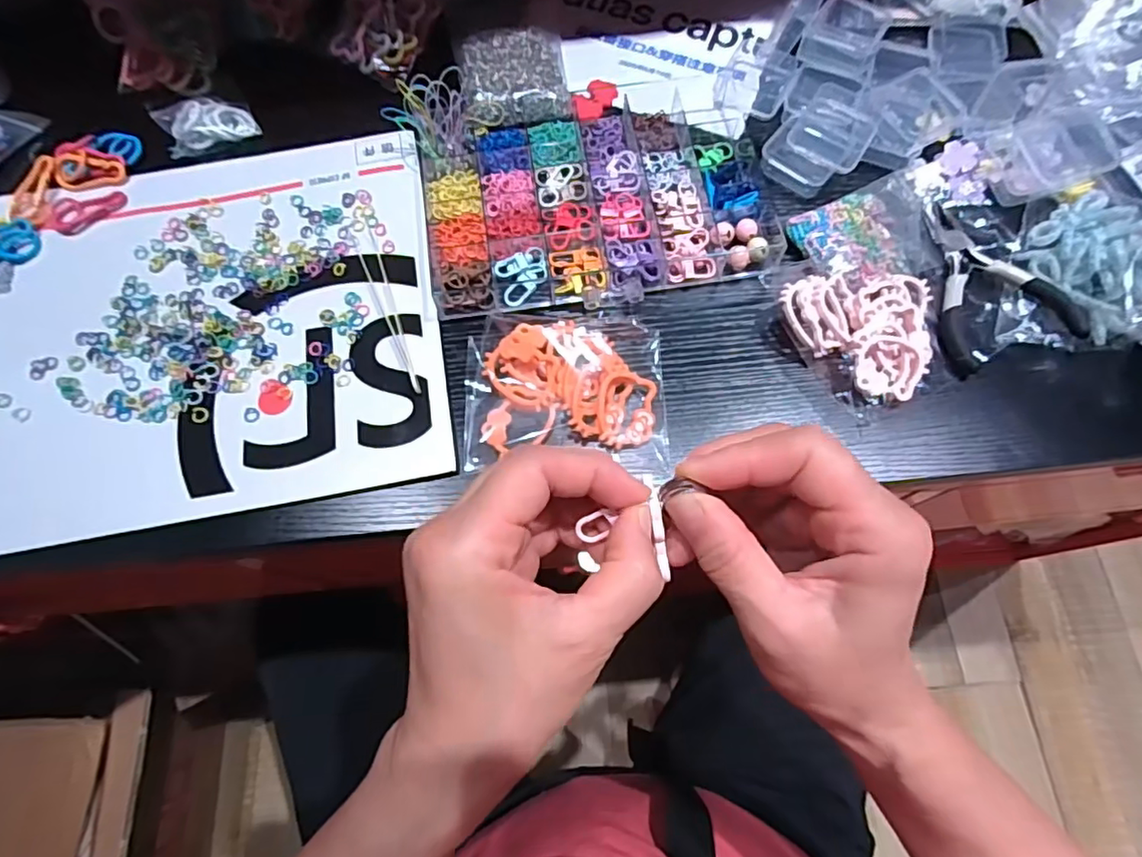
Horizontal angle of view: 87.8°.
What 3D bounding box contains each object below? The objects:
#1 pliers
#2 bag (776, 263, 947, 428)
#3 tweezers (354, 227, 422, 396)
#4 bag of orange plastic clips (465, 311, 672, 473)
[{"bbox_3d":[0.241,-0.090,0.350,0.070,0.018,0.108,-15,72,-4],"label":"pliers"},{"bbox_3d":[0.169,-0.063,0.338,0.082,0.024,0.101,-38,74,-11],"label":"bag"},{"bbox_3d":[-0.110,-0.072,0.352,0.012,0.005,0.119,-21,72,-6],"label":"tweezers"},{"bbox_3d":[-0.002,-0.022,0.325,0.109,0.014,0.082,1,71,2],"label":"bag of orange plastic clips"}]

